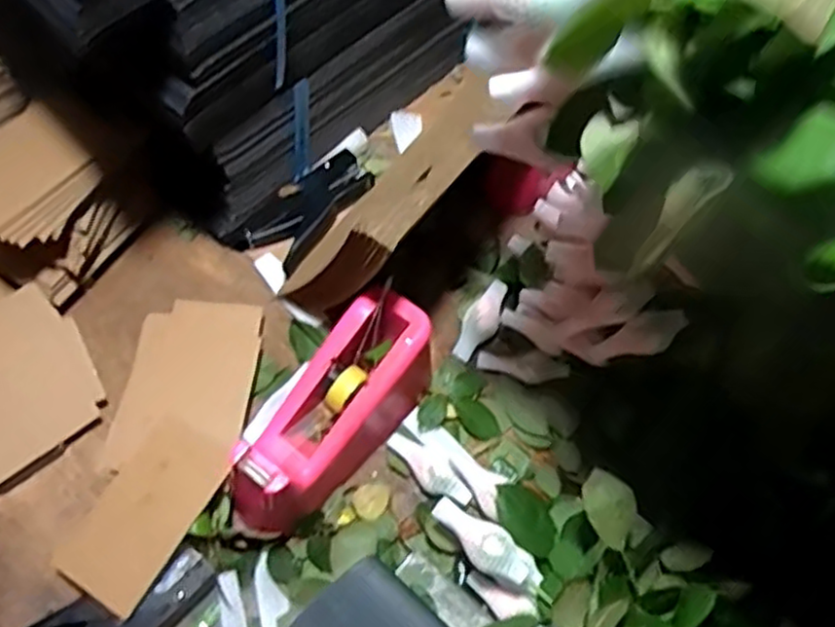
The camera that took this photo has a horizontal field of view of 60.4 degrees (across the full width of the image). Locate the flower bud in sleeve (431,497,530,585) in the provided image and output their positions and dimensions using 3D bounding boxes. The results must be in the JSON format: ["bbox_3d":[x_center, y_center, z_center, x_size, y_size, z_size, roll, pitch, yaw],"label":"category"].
[{"bbox_3d":[0.047,0.170,0.535,0.031,0.031,0.080,-39,71,-21],"label":"flower bud in sleeve"}]

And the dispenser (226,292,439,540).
[{"bbox_3d":[-0.070,0.080,0.569,0.077,0.091,0.198,38,66,15],"label":"dispenser"}]

